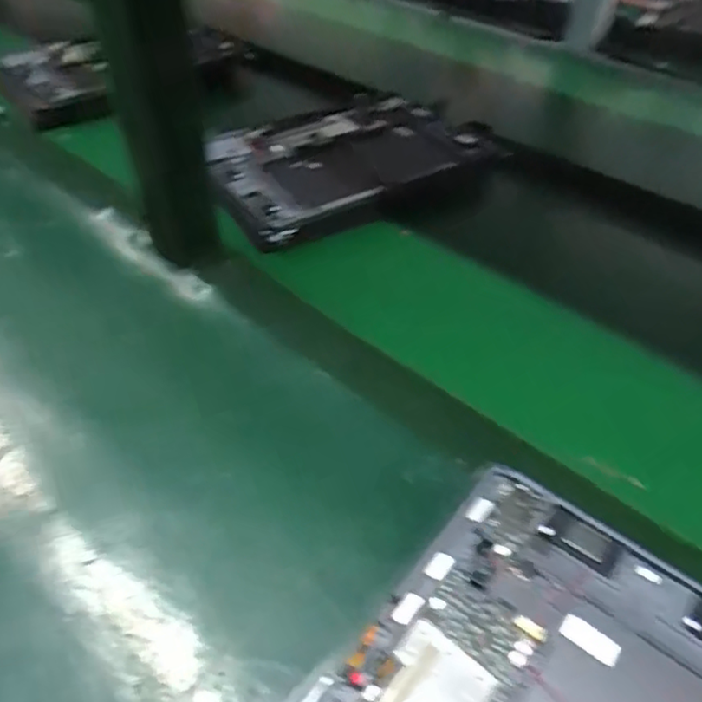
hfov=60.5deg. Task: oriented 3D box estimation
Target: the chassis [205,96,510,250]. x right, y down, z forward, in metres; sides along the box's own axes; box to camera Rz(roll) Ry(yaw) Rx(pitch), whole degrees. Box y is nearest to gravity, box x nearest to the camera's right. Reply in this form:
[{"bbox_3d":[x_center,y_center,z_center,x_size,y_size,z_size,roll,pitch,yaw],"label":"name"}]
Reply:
[{"bbox_3d":[-0.007,-0.191,0.586,0.265,0.028,0.172,-24,50,-24],"label":"chassis"}]

